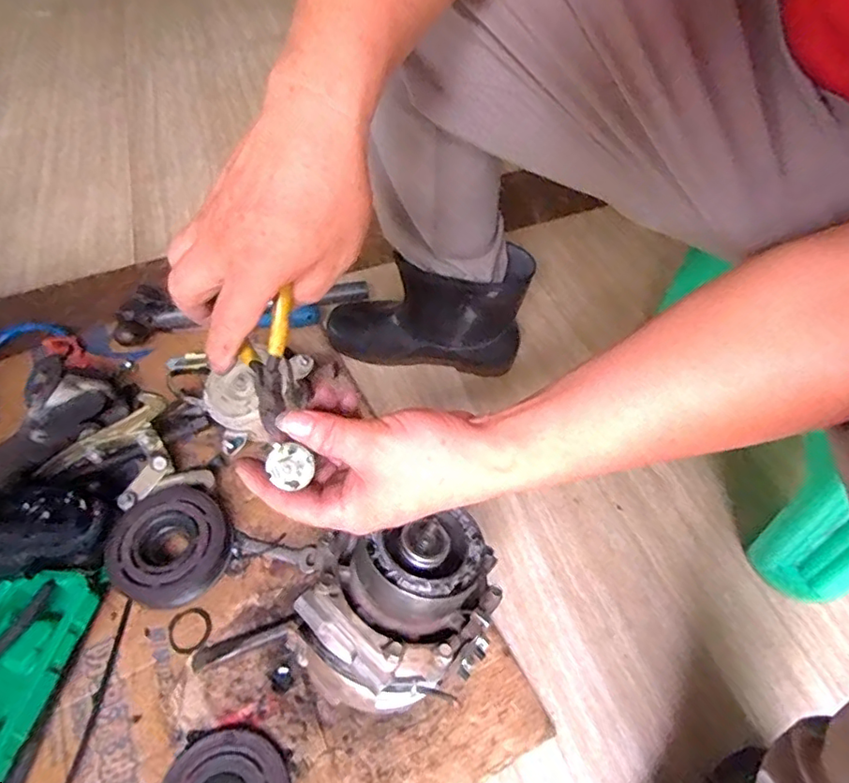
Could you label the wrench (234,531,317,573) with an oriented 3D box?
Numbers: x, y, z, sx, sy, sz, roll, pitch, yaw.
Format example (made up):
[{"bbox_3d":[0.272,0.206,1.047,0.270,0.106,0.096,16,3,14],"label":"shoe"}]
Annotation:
[{"bbox_3d":[-0.151,0.158,0.569,0.099,0.004,0.025,12,53,13],"label":"wrench"}]

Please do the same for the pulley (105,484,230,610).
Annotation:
[{"bbox_3d":[-0.250,0.150,0.557,0.104,0.047,0.114,-1,51,2],"label":"pulley"}]

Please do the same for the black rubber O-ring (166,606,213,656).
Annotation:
[{"bbox_3d":[-0.220,0.222,0.529,0.042,0.004,0.039,28,57,23],"label":"black rubber O-ring"}]

